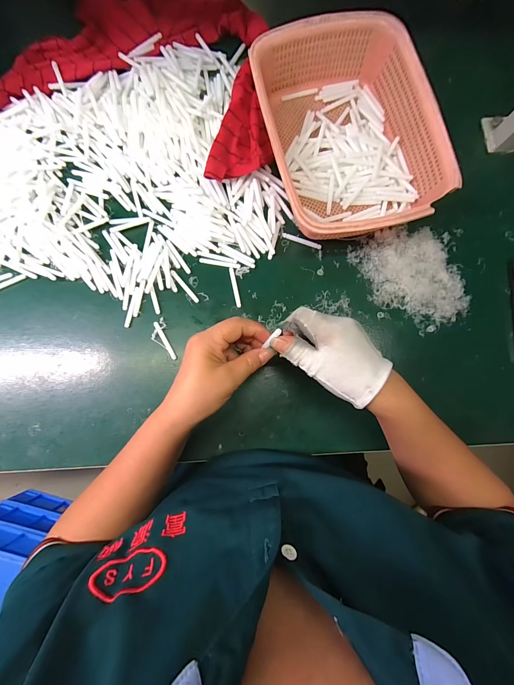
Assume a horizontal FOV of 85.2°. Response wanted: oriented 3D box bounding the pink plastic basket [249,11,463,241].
[{"bbox_3d":[0.122,-0.279,0.387,0.213,0.075,0.288,-15,84,-3],"label":"pink plastic basket"}]

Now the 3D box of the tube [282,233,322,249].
[{"bbox_3d":[0.066,-0.149,0.408,0.059,0.006,0.007,20,84,1],"label":"tube"}]

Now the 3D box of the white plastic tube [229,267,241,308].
[{"bbox_3d":[-0.031,-0.079,0.399,0.007,0.004,0.059,-12,84,-2],"label":"white plastic tube"}]

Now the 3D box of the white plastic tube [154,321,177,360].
[{"bbox_3d":[-0.128,-0.003,0.388,0.007,0.004,0.058,-27,85,-4],"label":"white plastic tube"}]

